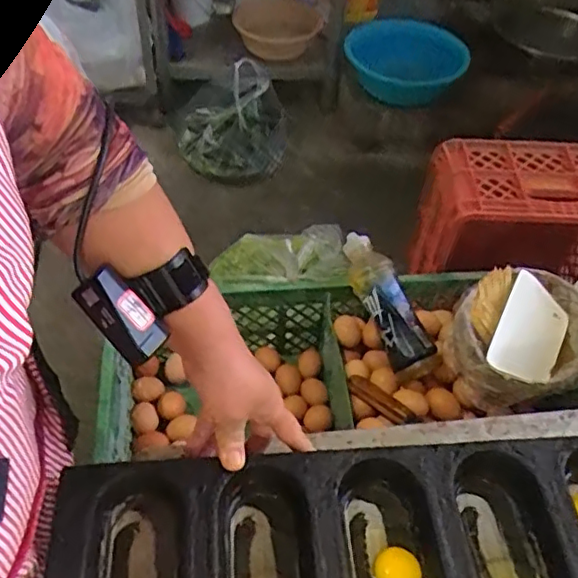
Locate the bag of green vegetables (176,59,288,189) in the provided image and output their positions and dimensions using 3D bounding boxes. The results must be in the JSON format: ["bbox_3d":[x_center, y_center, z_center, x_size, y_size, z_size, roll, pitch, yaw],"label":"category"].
[{"bbox_3d":[-0.162,-0.492,1.807,0.332,0.300,0.258,0,50,-4],"label":"bag of green vegetables"}]

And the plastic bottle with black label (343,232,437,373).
[{"bbox_3d":[0.138,0.015,0.884,0.057,0.050,0.221,-19,73,-19],"label":"plastic bottle with black label"}]

